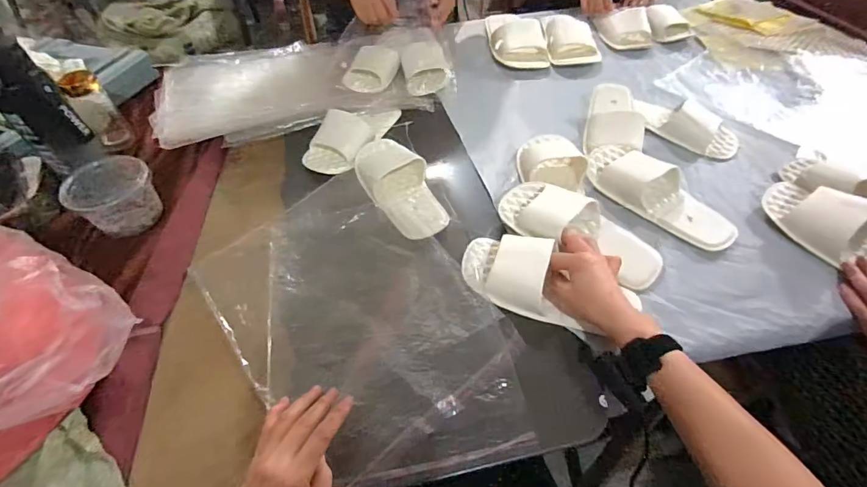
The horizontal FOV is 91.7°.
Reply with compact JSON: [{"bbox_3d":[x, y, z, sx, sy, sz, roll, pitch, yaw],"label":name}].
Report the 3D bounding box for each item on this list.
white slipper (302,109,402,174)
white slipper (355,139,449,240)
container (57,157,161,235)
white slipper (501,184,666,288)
[{"bbox_3d":[-0.148,-0.210,0.770,0.094,0.056,0.215,22,55,15],"label":"white slipper"},{"bbox_3d":[-0.055,-0.095,0.691,0.104,0.046,0.241,-22,56,-18],"label":"white slipper"},{"bbox_3d":[-0.488,-0.073,0.647,0.098,0.073,0.109,25,56,17],"label":"container"},{"bbox_3d":[0.207,-0.023,0.608,0.244,0.048,0.099,32,58,21],"label":"white slipper"}]

